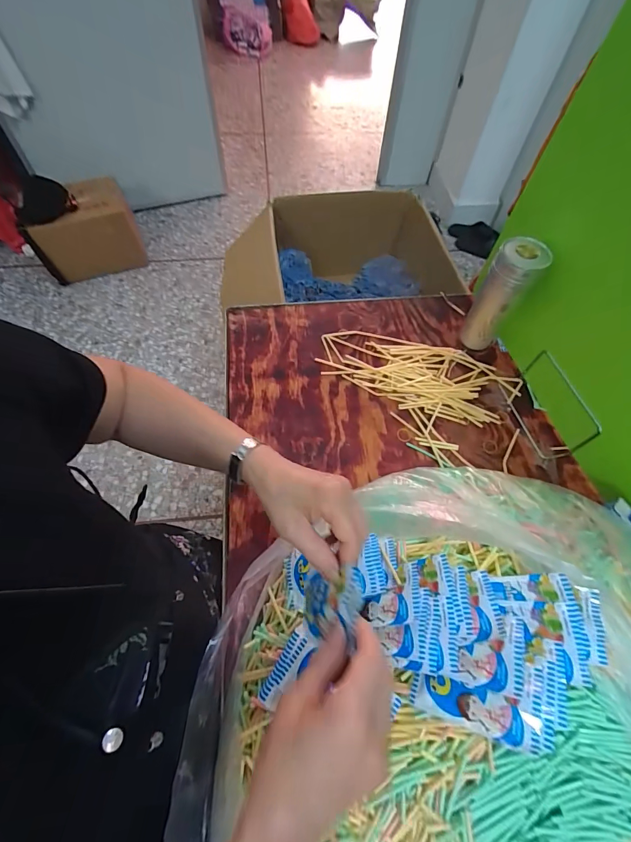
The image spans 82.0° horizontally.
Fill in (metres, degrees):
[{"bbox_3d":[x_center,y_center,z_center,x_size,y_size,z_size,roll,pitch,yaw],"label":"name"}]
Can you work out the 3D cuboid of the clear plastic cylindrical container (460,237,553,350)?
[{"bbox_3d":[0.284,-0.185,0.577,0.061,0.196,0.057,1,60,-2],"label":"clear plastic cylindrical container"}]

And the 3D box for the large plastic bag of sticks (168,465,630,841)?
[{"bbox_3d":[0.181,0.309,0.336,0.548,0.129,0.543,-24,64,-14],"label":"large plastic bag of sticks"}]

